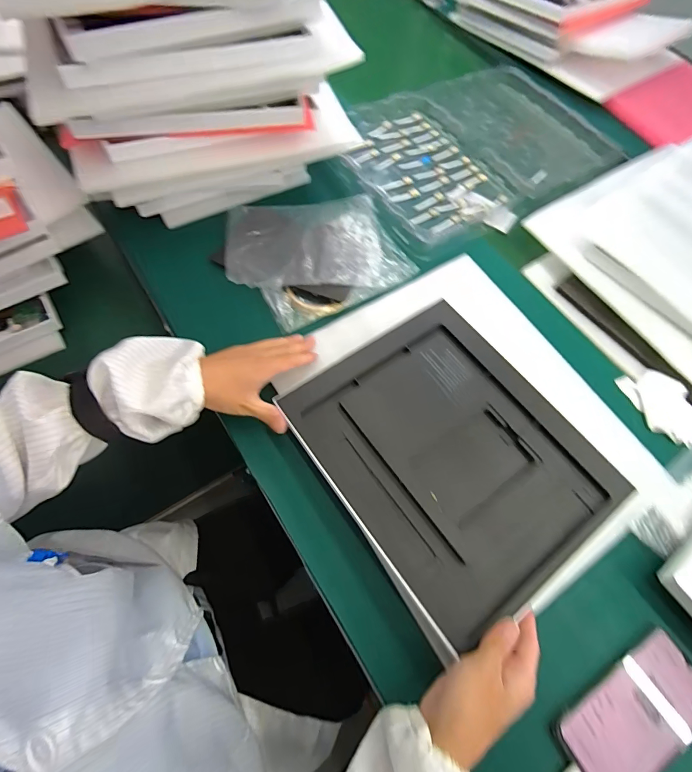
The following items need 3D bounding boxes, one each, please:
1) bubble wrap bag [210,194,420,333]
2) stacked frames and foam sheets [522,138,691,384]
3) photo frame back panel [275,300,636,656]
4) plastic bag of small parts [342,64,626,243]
[{"bbox_3d":[-0.050,-0.187,0.533,0.223,0.025,0.205,-26,70,-16],"label":"bubble wrap bag"},{"bbox_3d":[0.491,-0.194,0.545,0.372,0.061,0.334,-31,72,-18],"label":"stacked frames and foam sheets"},{"bbox_3d":[0.110,0.063,0.409,0.239,0.012,0.291,-34,70,-15],"label":"photo frame back panel"},{"bbox_3d":[0.225,-0.409,0.663,0.473,0.047,0.323,-26,70,-16],"label":"plastic bag of small parts"}]

